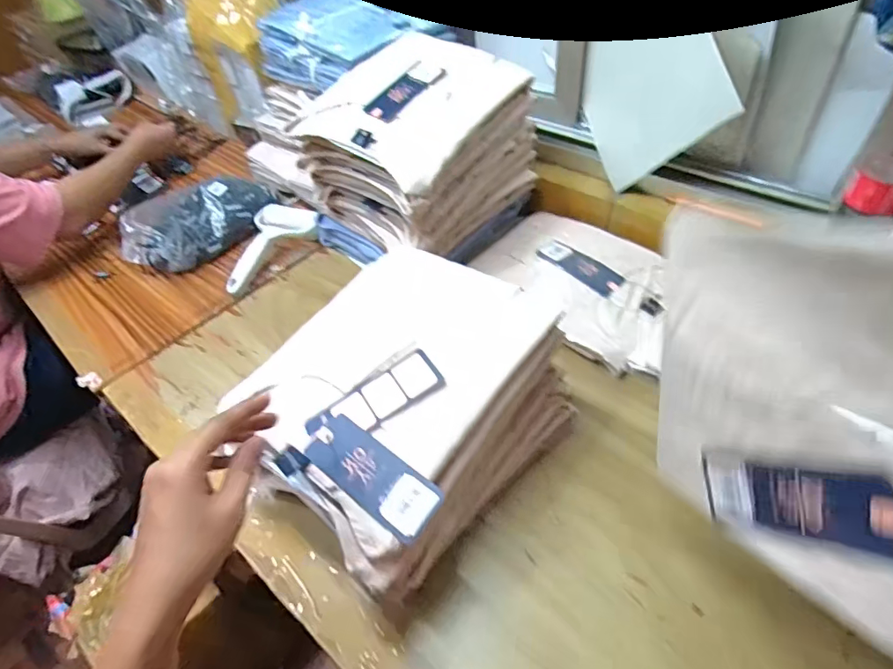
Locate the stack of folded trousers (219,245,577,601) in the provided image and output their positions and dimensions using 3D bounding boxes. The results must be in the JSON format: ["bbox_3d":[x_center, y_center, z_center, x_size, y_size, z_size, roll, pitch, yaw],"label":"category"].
[{"bbox_3d":[-0.036,0.066,0.492,0.222,0.136,0.261,31,58,30],"label":"stack of folded trousers"}]

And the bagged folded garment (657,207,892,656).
[{"bbox_3d":[0.202,0.044,0.271,0.021,0.201,0.253,-9,16,-13],"label":"bagged folded garment"}]

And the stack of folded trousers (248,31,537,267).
[{"bbox_3d":[-0.042,-0.243,0.710,0.238,0.226,0.255,22,54,25],"label":"stack of folded trousers"}]

